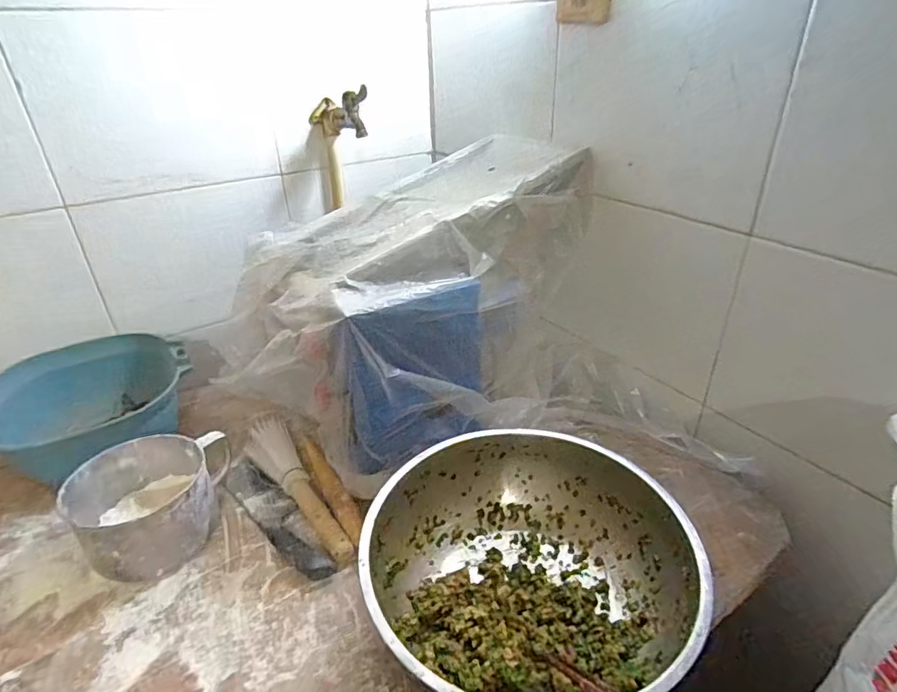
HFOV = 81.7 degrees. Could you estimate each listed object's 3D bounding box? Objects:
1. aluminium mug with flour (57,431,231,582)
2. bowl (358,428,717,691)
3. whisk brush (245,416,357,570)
[{"bbox_3d":[-0.351,0.188,0.606,0.149,0.097,0.144,-7,28,-12],"label":"aluminium mug with flour"},{"bbox_3d":[0.077,0.220,0.513,0.297,0.106,0.291,-1,28,0],"label":"bowl"},{"bbox_3d":[-0.201,0.179,0.662,0.058,0.050,0.265,-17,32,-29],"label":"whisk brush"}]

